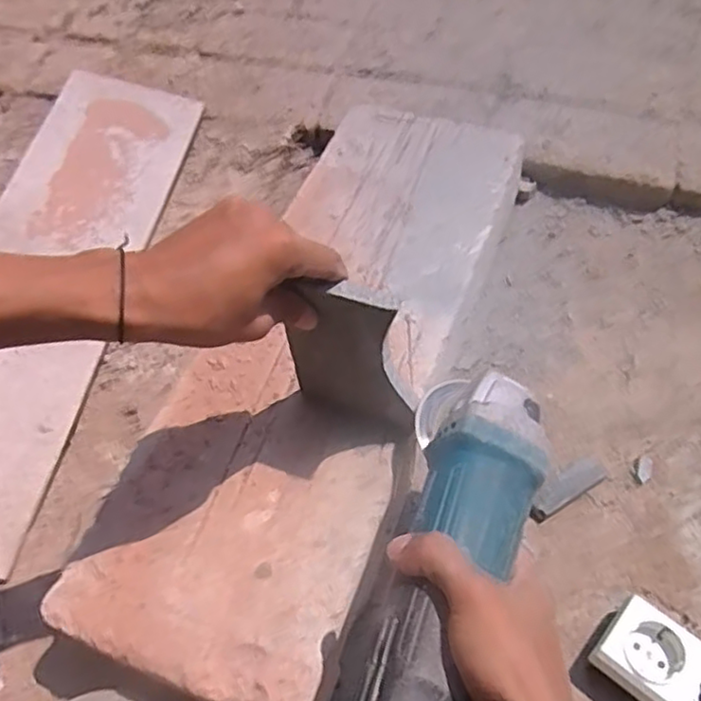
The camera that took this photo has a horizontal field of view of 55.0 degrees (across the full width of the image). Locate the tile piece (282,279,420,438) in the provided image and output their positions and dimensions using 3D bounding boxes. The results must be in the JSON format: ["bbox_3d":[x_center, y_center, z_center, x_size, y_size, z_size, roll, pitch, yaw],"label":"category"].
[{"bbox_3d":[0.000,0.006,0.464,0.087,0.152,0.013,10,57,14],"label":"tile piece"}]

